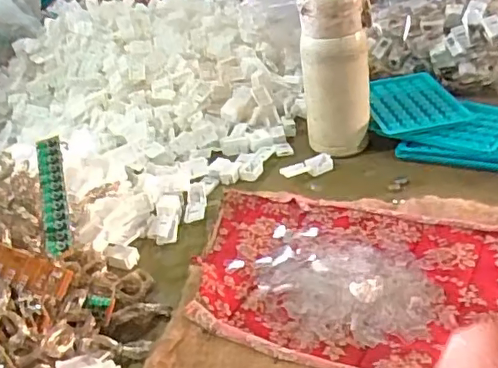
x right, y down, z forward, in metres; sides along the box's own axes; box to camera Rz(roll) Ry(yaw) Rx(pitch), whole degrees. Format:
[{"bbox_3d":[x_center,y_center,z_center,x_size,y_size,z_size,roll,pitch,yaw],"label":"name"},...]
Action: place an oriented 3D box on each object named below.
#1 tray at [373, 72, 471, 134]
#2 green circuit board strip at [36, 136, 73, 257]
[{"bbox_3d":[0.181,-0.095,0.633,0.096,0.007,0.135,-8,35,-1],"label":"tray"},{"bbox_3d":[-0.163,0.006,0.470,0.021,0.008,0.120,-14,55,-9],"label":"green circuit board strip"}]

